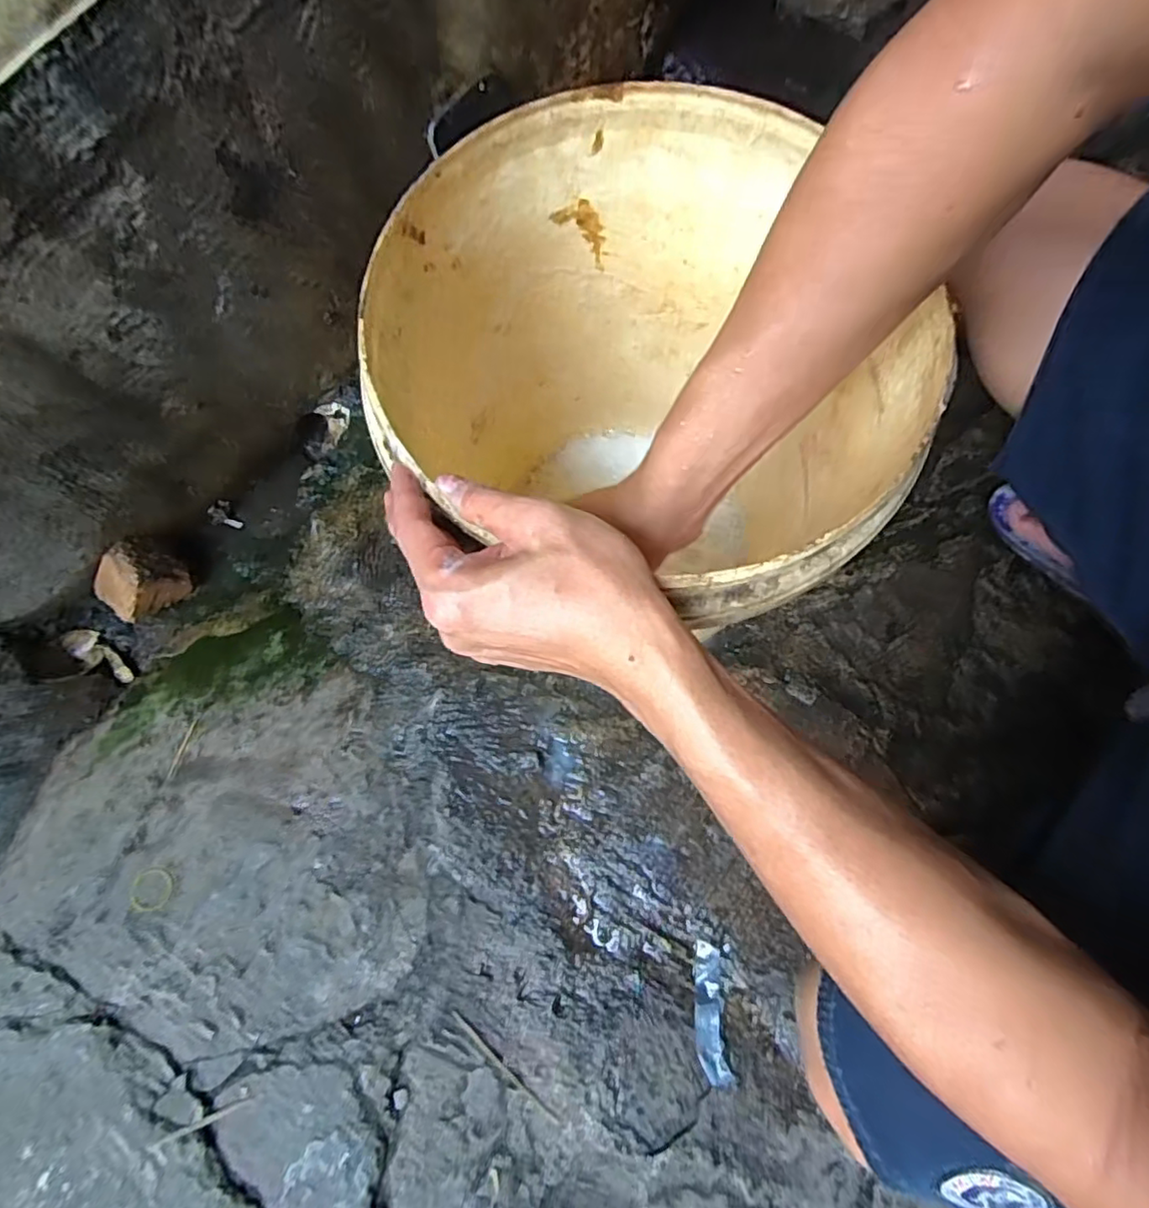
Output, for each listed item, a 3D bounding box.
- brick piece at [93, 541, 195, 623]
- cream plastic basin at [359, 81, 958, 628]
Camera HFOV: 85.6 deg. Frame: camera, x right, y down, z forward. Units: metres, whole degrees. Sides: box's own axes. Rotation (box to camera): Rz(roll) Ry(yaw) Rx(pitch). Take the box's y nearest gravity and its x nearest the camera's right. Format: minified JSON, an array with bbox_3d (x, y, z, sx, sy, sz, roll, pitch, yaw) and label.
[{"bbox_3d":[-0.504,-0.028,0.716,0.069,0.063,0.089,42,79,11],"label":"brick piece"},{"bbox_3d":[0.043,-0.109,0.485,0.292,0.355,0.285,0,75,0],"label":"cream plastic basin"}]

